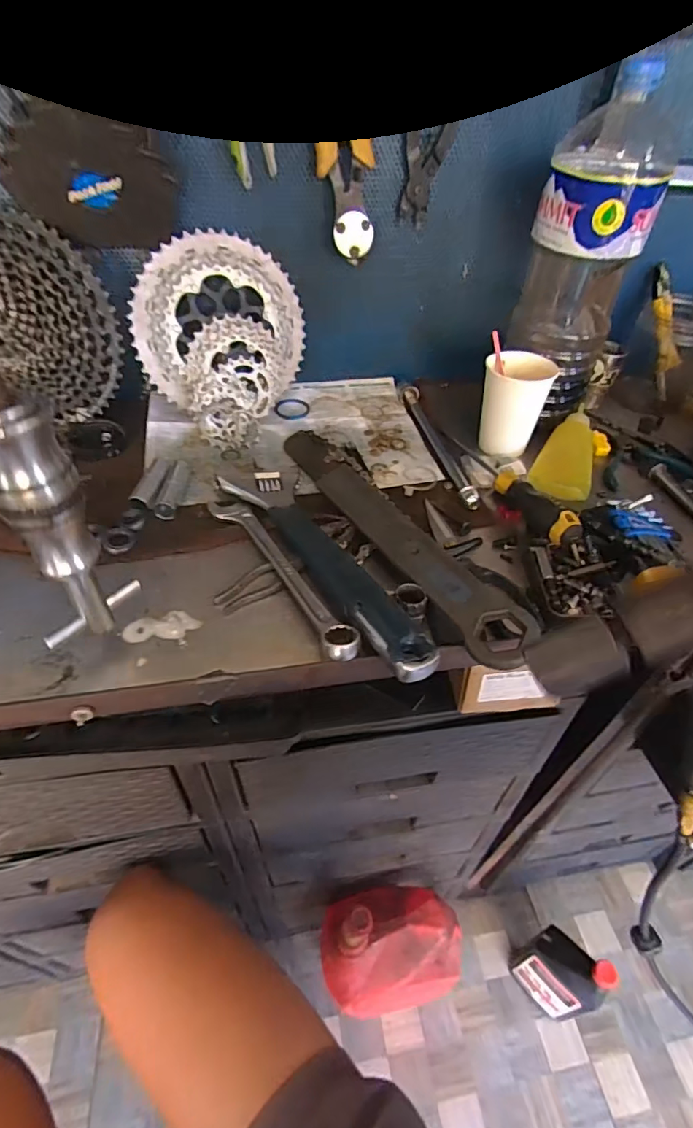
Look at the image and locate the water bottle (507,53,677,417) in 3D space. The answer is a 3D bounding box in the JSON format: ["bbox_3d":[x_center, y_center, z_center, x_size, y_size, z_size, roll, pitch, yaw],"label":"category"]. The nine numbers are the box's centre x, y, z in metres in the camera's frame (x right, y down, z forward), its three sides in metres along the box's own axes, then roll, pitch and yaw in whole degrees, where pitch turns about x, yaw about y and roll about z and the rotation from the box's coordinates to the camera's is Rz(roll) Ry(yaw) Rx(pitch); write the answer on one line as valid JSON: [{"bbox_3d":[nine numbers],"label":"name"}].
[{"bbox_3d":[0.233,-0.294,0.514,0.102,0.265,0.112,17,46,15],"label":"water bottle"}]

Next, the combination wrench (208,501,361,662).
[{"bbox_3d":[-0.052,0.003,0.404,0.030,0.017,0.203,-24,50,-25],"label":"combination wrench"}]

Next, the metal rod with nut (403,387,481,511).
[{"bbox_3d":[0.099,-0.134,0.557,0.020,0.016,0.223,-7,45,-9],"label":"metal rod with nut"}]

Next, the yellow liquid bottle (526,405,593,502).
[{"bbox_3d":[0.233,-0.117,0.540,0.057,0.030,0.164,20,47,18],"label":"yellow liquid bottle"}]

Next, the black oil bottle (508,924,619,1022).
[{"bbox_3d":[0.343,0.662,0.835,0.053,0.255,0.111,-33,54,-31],"label":"black oil bottle"}]

